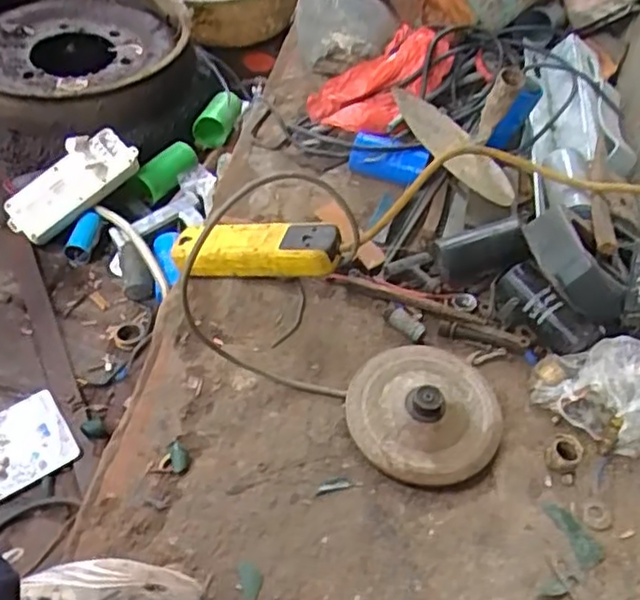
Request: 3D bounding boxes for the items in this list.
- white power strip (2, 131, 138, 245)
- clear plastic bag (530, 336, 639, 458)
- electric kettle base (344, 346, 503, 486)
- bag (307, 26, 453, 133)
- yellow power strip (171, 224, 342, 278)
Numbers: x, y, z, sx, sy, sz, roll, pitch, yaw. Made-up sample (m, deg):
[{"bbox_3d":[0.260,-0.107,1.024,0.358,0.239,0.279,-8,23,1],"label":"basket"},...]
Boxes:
[{"bbox_3d":[-0.361,-0.167,0.973,0.198,0.040,0.082,-42,92,-5],"label":"white power strip"},{"bbox_3d":[0.269,0.079,0.628,0.118,0.082,0.095,14,50,7],"label":"clear plastic bag"},{"bbox_3d":[0.098,0.100,0.624,0.139,0.040,0.140,2,49,-3],"label":"electric kettle base"},{"bbox_3d":[0.081,-0.300,0.910,0.130,0.079,0.192,33,54,21],"label":"bag"},{"bbox_3d":[-0.071,-0.053,0.734,0.195,0.040,0.062,2,46,23],"label":"yellow power strip"}]

